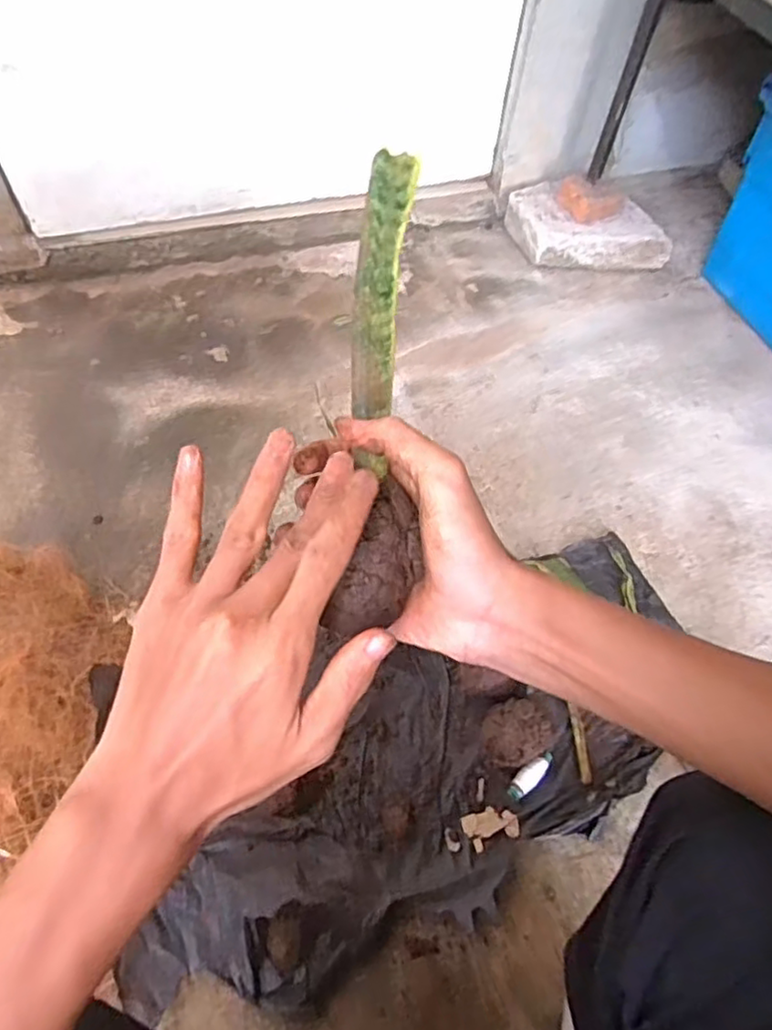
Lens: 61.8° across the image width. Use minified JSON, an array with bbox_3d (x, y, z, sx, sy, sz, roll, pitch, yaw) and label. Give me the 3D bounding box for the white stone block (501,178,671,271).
[{"bbox_3d":[0.346,-0.497,1.119,0.286,0.097,0.122,16,57,8],"label":"white stone block"}]

